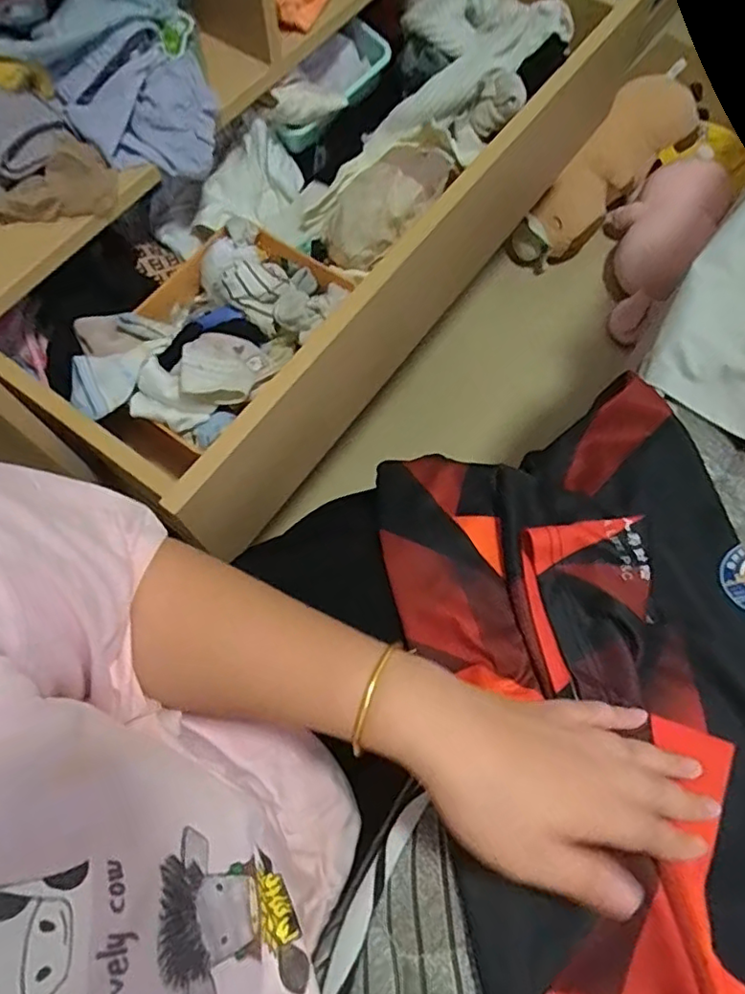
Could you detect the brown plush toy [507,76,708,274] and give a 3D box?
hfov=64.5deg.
[{"bbox_3d":[0.436,-0.595,1.104,0.410,0.136,0.125,-45,72,1],"label":"brown plush toy"}]

